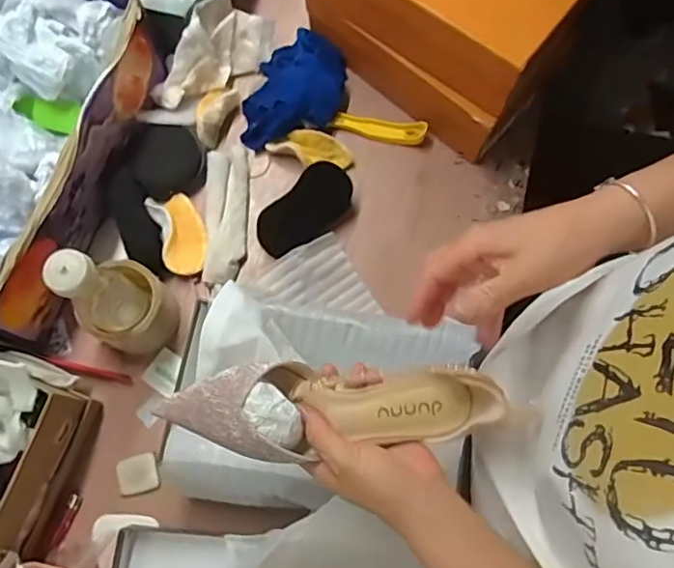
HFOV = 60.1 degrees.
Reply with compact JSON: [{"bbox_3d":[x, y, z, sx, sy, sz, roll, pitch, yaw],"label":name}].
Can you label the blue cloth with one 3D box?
[{"bbox_3d":[-0.049,-0.252,0.739,0.111,0.056,0.168,15,73,4],"label":"blue cloth"}]

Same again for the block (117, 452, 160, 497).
[{"bbox_3d":[-0.216,0.207,0.632,0.043,0.004,0.039,-14,73,-5],"label":"block"}]

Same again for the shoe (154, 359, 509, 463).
[{"bbox_3d":[-0.005,0.088,0.417,0.229,0.059,0.066,0,73,-3],"label":"shoe"}]

